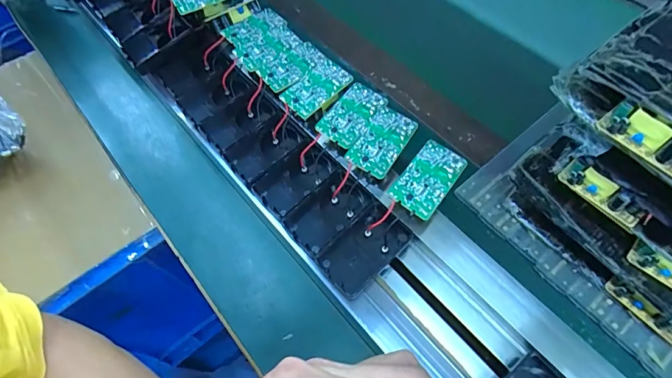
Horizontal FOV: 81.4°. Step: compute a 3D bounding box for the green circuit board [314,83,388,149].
[{"bbox_3d":[0.014,-0.066,0.346,0.039,0.008,0.061,31,67,18],"label":"green circuit board"}]

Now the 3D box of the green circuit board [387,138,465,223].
[{"bbox_3d":[0.074,-0.009,0.313,0.036,0.007,0.063,34,68,19],"label":"green circuit board"}]

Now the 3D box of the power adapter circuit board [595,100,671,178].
[{"bbox_3d":[0.209,-0.032,0.257,0.017,0.022,0.063,-35,65,-15],"label":"power adapter circuit board"}]

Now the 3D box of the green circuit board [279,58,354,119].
[{"bbox_3d":[-0.017,-0.093,0.362,0.062,0.009,0.036,-36,65,-16],"label":"green circuit board"}]

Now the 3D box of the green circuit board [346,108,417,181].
[{"bbox_3d":[0.039,-0.041,0.332,0.036,0.004,0.064,32,70,14],"label":"green circuit board"}]

